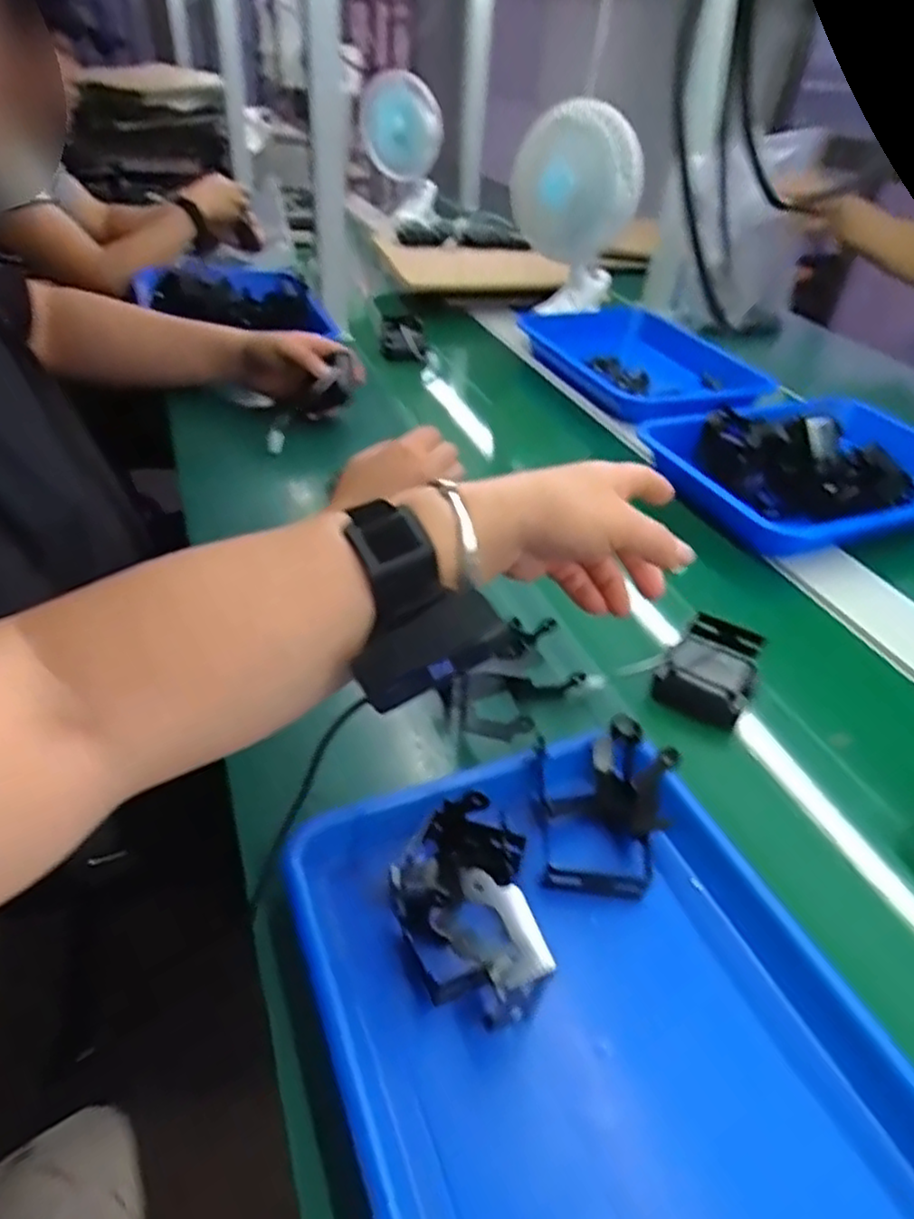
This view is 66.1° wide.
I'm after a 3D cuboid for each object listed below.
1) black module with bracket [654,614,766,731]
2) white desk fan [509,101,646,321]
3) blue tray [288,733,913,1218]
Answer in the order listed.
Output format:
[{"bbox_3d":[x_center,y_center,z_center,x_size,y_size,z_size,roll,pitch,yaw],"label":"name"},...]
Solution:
[{"bbox_3d":[0.204,0.049,0.560,0.070,0.040,0.078,26,43,25],"label":"black module with bracket"},{"bbox_3d":[0.174,-0.602,1.092,0.174,0.281,0.139,4,39,-2],"label":"white desk fan"},{"bbox_3d":[0.078,0.215,0.340,0.248,0.046,0.319,-12,42,-20],"label":"blue tray"}]

